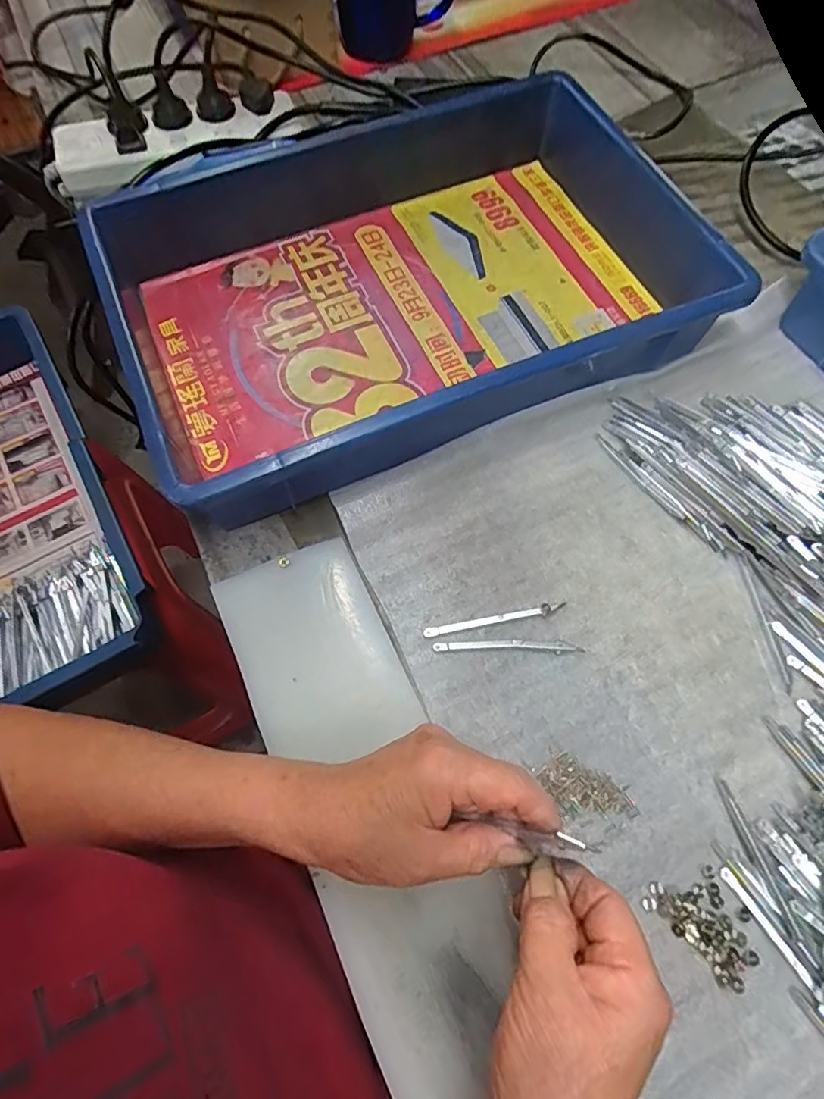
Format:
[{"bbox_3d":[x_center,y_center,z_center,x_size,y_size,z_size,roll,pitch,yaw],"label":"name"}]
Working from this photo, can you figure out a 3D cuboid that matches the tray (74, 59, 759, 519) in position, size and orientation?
[{"bbox_3d":[-0.006,-0.212,0.442,0.416,0.077,0.286,-23,68,-9],"label":"tray"}]

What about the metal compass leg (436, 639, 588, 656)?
[{"bbox_3d":[0.063,0.063,0.365,0.096,0.004,0.008,0,67,0],"label":"metal compass leg"}]

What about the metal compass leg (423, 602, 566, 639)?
[{"bbox_3d":[0.055,0.046,0.372,0.095,0.005,0.007,-11,67,-4],"label":"metal compass leg"}]

